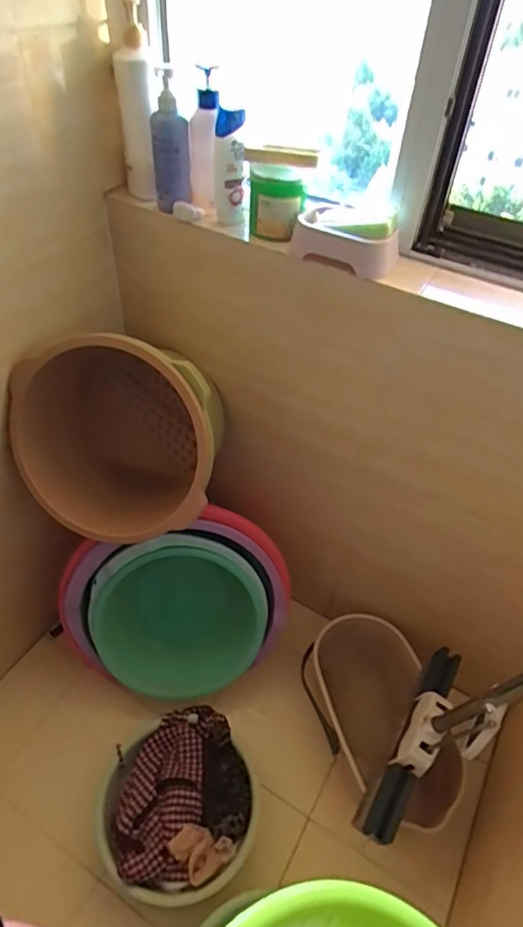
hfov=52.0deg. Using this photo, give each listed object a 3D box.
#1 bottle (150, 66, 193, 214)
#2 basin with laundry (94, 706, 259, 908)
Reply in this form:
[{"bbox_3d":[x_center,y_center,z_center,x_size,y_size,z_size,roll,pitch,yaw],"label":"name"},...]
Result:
[{"bbox_3d":[-0.150,-0.515,0.880,0.062,0.179,0.067,-6,46,-9],"label":"bottle"},{"bbox_3d":[-0.161,0.654,1.024,0.290,0.110,0.288,1,45,-1],"label":"basin with laundry"}]

